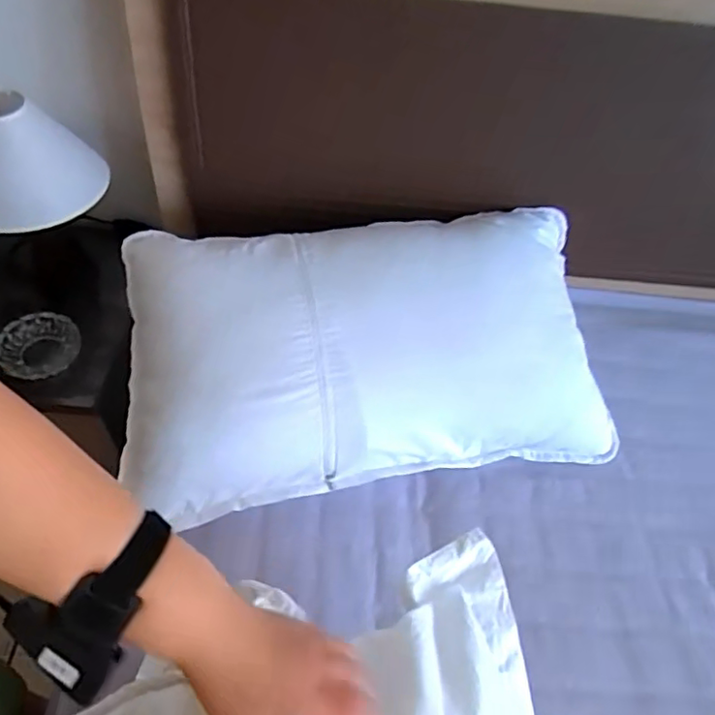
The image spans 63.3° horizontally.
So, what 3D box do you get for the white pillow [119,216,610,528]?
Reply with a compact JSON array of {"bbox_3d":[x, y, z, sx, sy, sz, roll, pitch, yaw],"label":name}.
[{"bbox_3d":[0.020,-0.030,0.801,0.629,0.162,0.375,-7,52,-12],"label":"white pillow"}]

